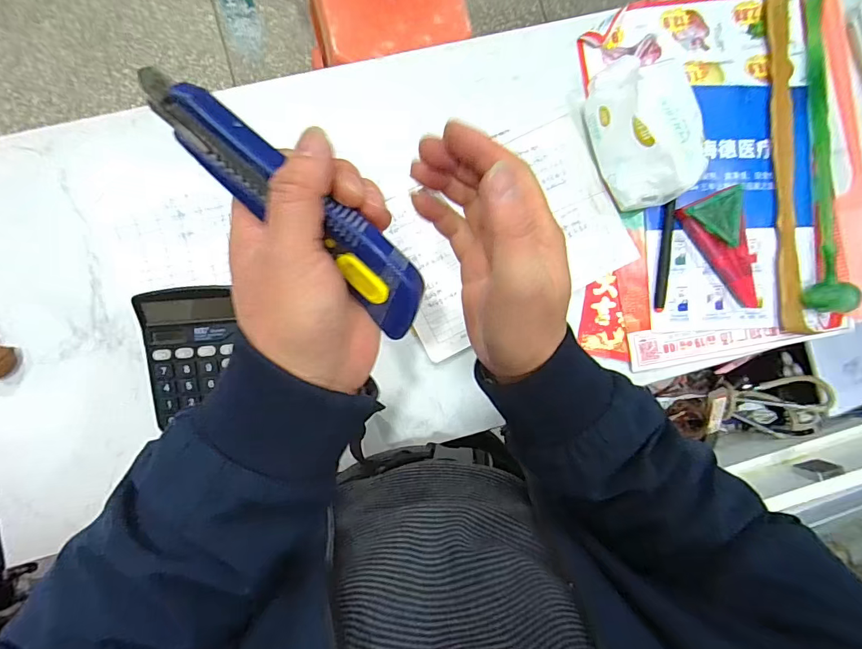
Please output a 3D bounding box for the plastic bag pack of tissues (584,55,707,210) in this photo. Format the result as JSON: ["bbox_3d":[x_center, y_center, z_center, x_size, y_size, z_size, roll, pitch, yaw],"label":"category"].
[{"bbox_3d":[0.224,-0.200,0.468,0.100,0.062,0.145,-7,89,-5],"label":"plastic bag pack of tissues"}]

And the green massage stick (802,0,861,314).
[{"bbox_3d":[0.447,-0.198,0.501,0.040,0.029,0.362,0,89,-5],"label":"green massage stick"}]

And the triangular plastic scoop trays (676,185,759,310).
[{"bbox_3d":[0.333,-0.080,0.494,0.056,0.031,0.131,-23,91,-5],"label":"triangular plastic scoop trays"}]

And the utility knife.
[{"bbox_3d":[-0.067,-0.056,0.223,0.163,0.024,0.036,39,85,-15],"label":"utility knife"}]

